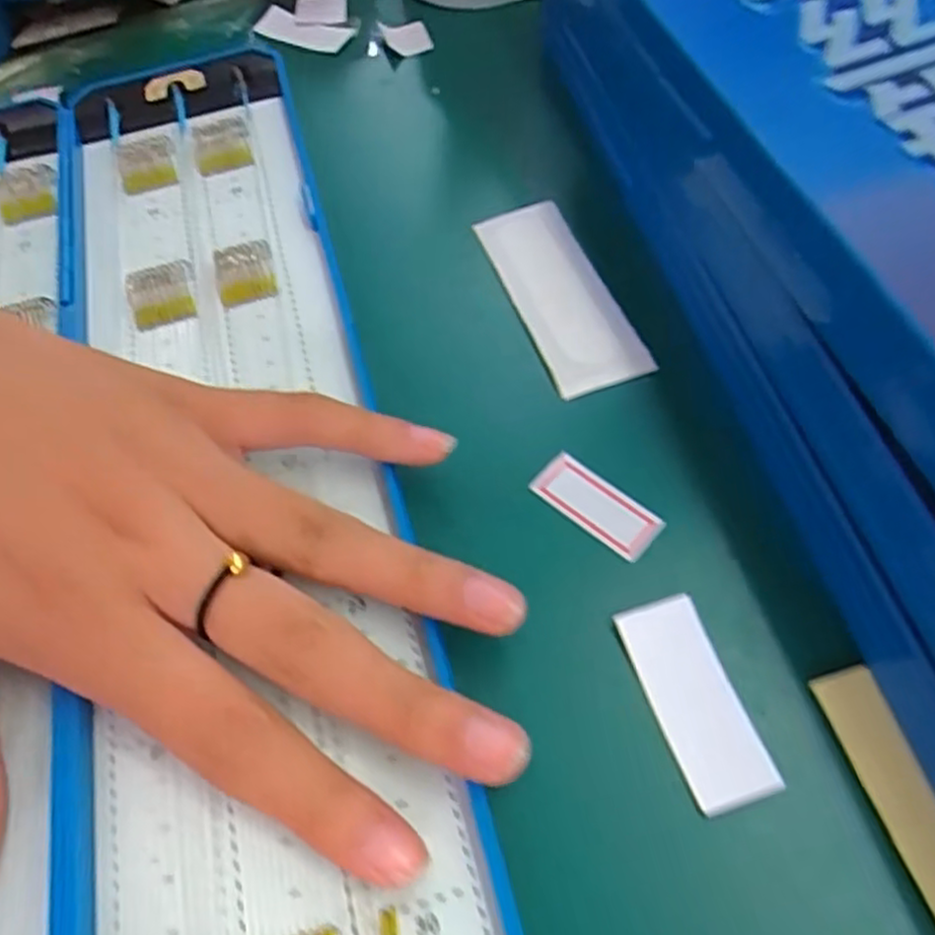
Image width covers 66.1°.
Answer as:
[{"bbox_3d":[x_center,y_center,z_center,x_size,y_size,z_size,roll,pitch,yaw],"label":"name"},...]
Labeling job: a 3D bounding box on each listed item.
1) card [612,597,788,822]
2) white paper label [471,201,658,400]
[{"bbox_3d":[0.052,0.052,0.164,0.018,0.005,0.046,-19,59,-8],"label":"card"},{"bbox_3d":[0.029,-0.058,0.235,0.029,0.008,0.082,-25,59,4],"label":"white paper label"}]

